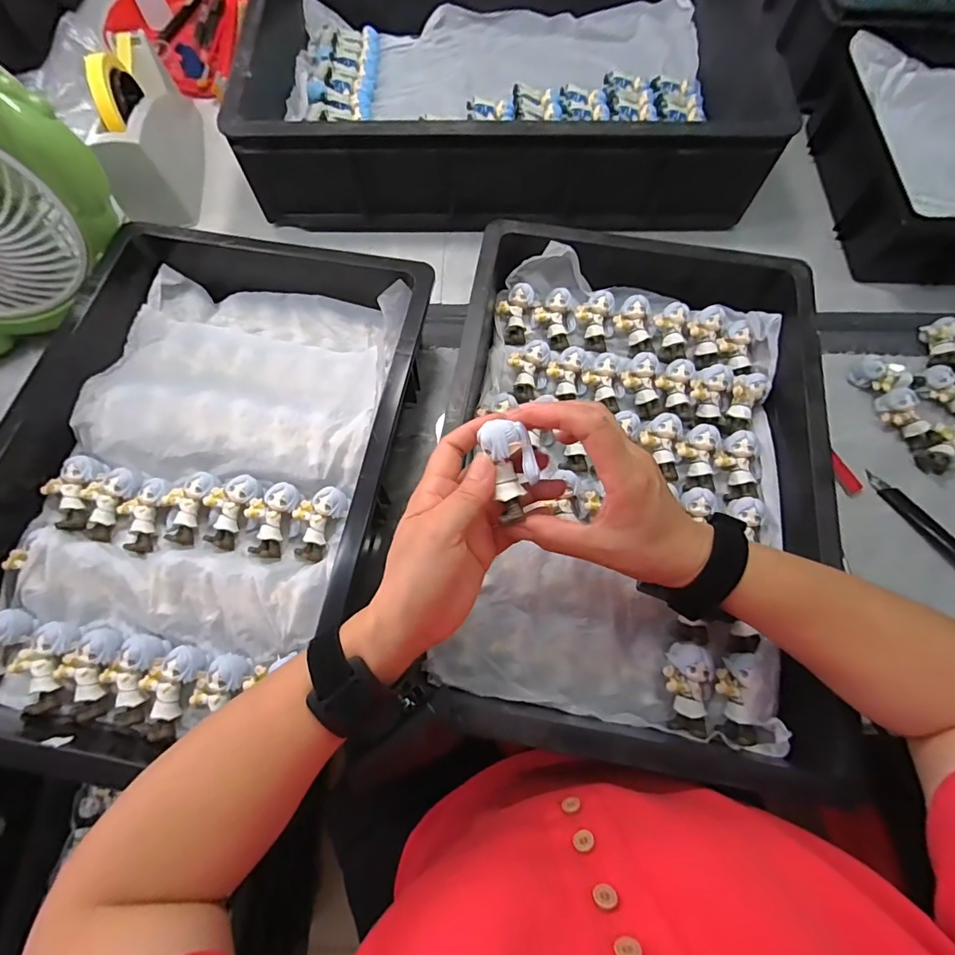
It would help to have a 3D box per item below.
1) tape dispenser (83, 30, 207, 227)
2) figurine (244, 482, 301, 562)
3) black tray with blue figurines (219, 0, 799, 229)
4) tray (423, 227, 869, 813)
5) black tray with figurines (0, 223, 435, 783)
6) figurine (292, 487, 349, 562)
[{"bbox_3d":[-0.391,-0.420,0.546,0.072,0.119,0.205,-10,70,-4],"label":"tape dispenser"},{"bbox_3d":[-0.174,0.038,0.395,0.037,0.026,0.062,9,70,3],"label":"figurine"},{"bbox_3d":[0.031,-0.513,0.587,0.579,0.122,0.411,-1,69,-1],"label":"black tray with blue figurines"},{"bbox_3d":[0.131,-0.020,0.399,0.301,0.088,0.448,9,70,3],"label":"tray"},{"bbox_3d":[-0.234,-0.014,0.400,0.318,0.064,0.449,9,70,3],"label":"black tray with figurines"},{"bbox_3d":[-0.138,0.037,0.394,0.038,0.023,0.061,24,71,8],"label":"figurine"}]

